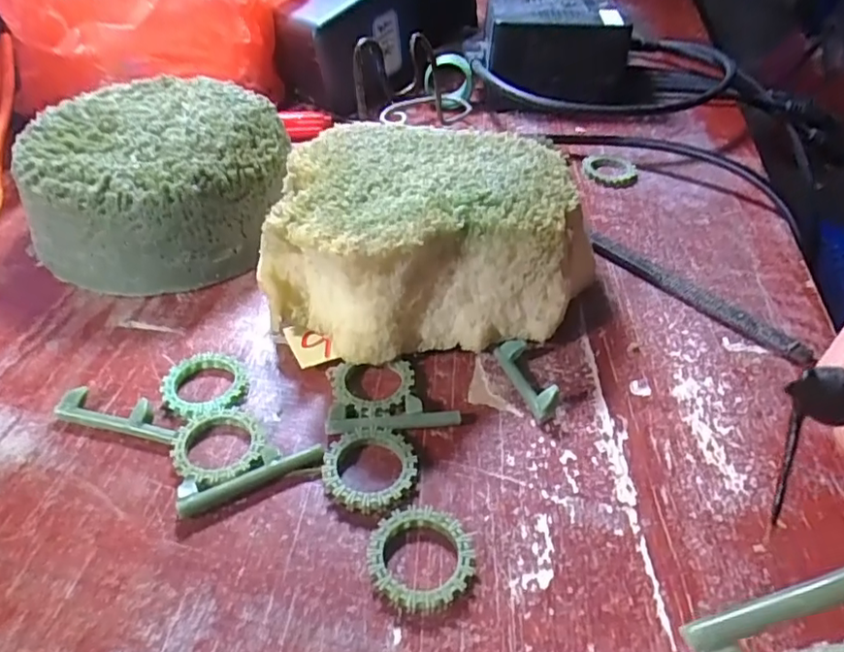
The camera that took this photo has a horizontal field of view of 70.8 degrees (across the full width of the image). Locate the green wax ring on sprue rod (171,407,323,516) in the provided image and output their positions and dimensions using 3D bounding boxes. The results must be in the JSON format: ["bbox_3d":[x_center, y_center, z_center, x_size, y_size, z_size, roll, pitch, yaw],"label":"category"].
[{"bbox_3d":[-0.053,0.035,0.174,0.038,0.005,0.031,-20,46,-22],"label":"green wax ring on sprue rod"}]

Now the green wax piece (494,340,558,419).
[{"bbox_3d":[0.034,0.017,0.191,0.008,0.010,0.031,-15,44,-17],"label":"green wax piece"}]

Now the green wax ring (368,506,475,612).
[{"bbox_3d":[0.000,0.058,0.149,0.026,0.005,0.025,1,42,-1],"label":"green wax ring"}]

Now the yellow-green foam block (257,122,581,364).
[{"bbox_3d":[0.001,-0.032,0.216,0.100,0.046,0.094,5,44,3],"label":"yellow-green foam block"}]

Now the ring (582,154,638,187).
[{"bbox_3d":[0.095,-0.078,0.300,0.027,0.006,0.028,11,44,10],"label":"ring"}]

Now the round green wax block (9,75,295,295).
[{"bbox_3d":[-0.105,-0.060,0.246,0.094,0.048,0.093,1,43,-1],"label":"round green wax block"}]

